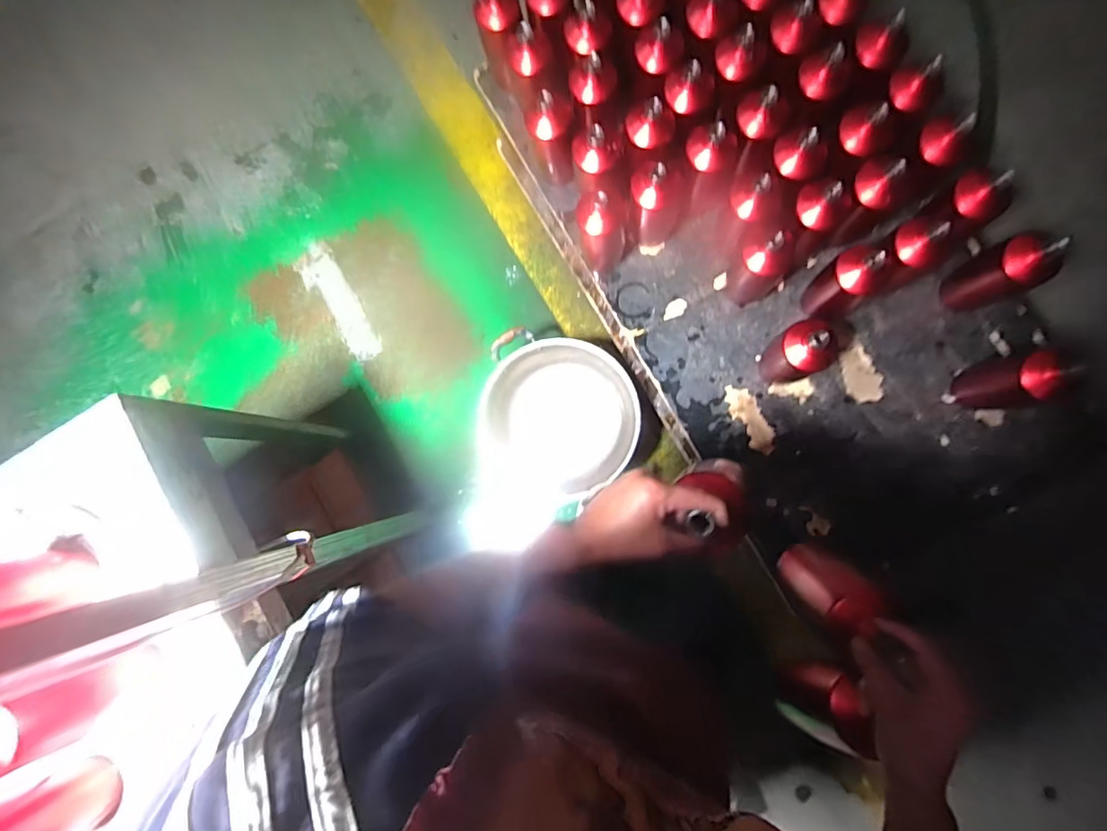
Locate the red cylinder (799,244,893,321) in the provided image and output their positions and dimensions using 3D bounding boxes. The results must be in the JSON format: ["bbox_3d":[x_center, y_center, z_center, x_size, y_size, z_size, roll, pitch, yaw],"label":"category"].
[{"bbox_3d":[0.481,-0.220,0.891,0.074,0.223,0.076,-29,83,5],"label":"red cylinder"}]

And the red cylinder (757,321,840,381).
[{"bbox_3d":[0.394,-0.105,0.874,0.069,0.213,0.072,0,88,4],"label":"red cylinder"}]

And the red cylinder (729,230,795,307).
[{"bbox_3d":[0.349,-0.251,0.896,0.096,0.178,0.080,-44,86,2],"label":"red cylinder"}]

